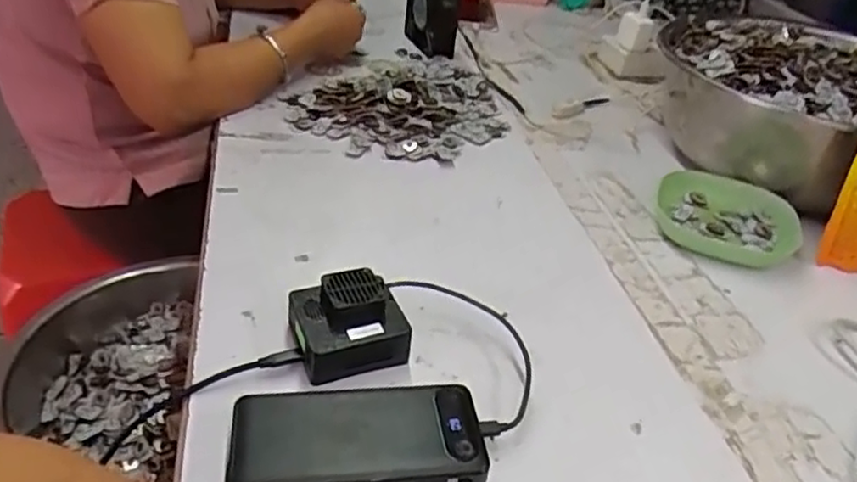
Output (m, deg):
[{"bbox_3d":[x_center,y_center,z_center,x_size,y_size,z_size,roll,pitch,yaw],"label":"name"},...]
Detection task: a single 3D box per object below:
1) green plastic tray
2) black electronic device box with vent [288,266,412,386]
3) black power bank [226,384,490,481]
[{"bbox_3d":[0.319,-0.029,0.729,0.138,0.028,0.136,14,35,10],"label":"green plastic tray"},{"bbox_3d":[-0.061,0.060,0.514,0.080,0.045,0.069,-9,38,-21],"label":"black electronic device box with vent"},{"bbox_3d":[-0.045,0.130,0.437,0.158,0.028,0.073,-1,36,-12],"label":"black power bank"}]

